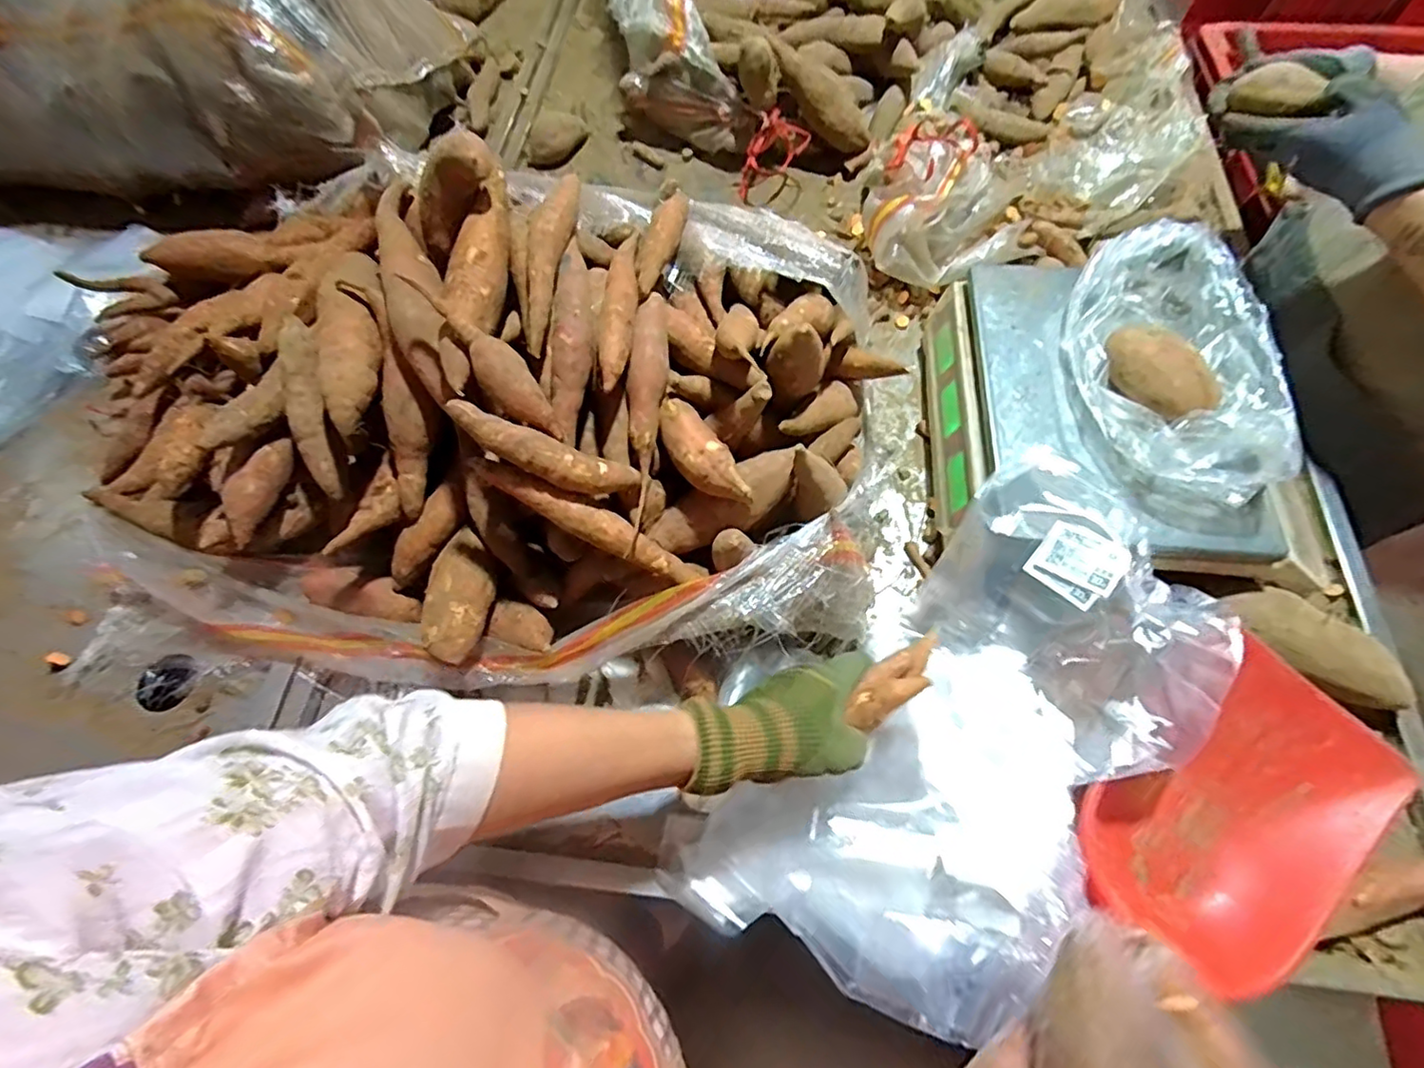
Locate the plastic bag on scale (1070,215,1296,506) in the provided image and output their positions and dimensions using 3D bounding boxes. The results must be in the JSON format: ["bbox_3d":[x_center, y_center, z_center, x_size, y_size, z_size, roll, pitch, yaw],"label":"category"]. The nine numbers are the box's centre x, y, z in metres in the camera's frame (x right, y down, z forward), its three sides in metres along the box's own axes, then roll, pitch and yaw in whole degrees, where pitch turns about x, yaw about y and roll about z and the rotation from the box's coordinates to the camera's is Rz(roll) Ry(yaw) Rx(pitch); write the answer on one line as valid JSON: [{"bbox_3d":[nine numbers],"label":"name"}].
[{"bbox_3d":[0.411,-0.162,0.552,0.146,0.062,0.260,4,66,3],"label":"plastic bag on scale"}]

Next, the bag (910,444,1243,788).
[{"bbox_3d":[0.289,0.069,0.505,0.164,0.098,0.228,-36,70,-15],"label":"bag"}]

